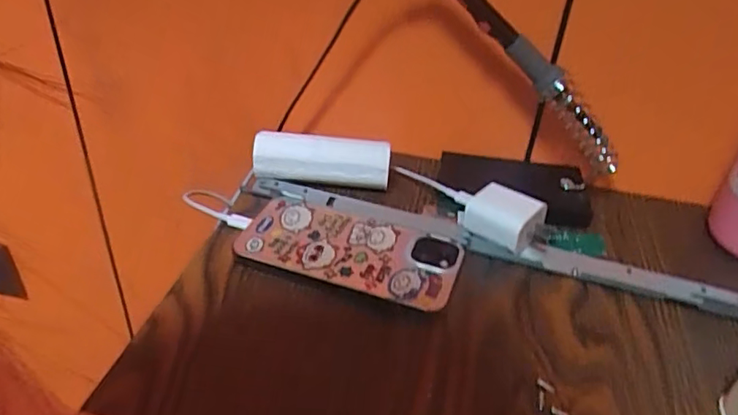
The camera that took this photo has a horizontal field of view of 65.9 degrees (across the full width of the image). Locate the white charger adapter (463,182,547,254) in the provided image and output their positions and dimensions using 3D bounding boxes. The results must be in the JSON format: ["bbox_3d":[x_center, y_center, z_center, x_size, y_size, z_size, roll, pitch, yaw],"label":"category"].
[{"bbox_3d":[0.093,0.005,0.387,0.033,0.027,0.046,-27,47,-36],"label":"white charger adapter"}]

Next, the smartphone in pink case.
[{"bbox_3d":[-0.013,0.029,0.378,0.143,0.012,0.067,15,38,14],"label":"smartphone in pink case"}]

